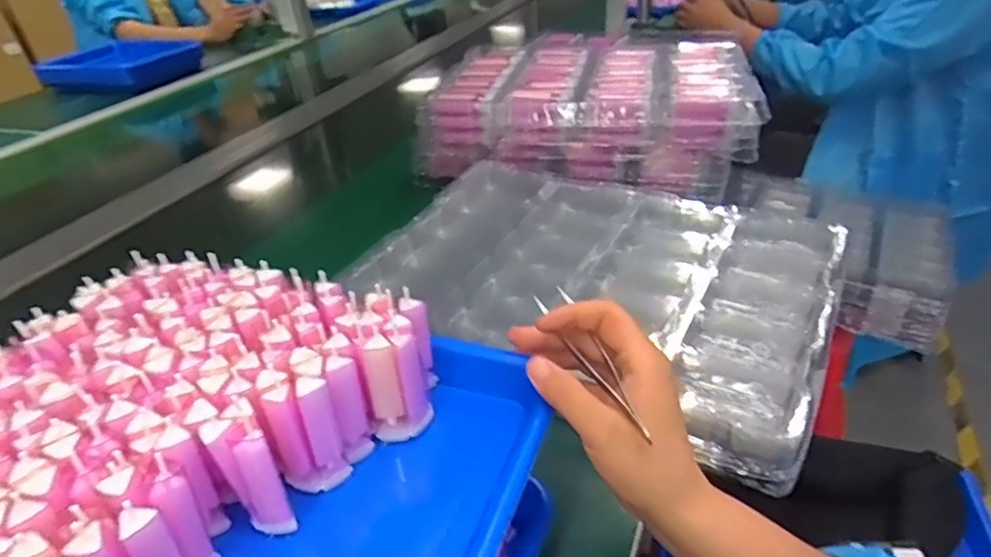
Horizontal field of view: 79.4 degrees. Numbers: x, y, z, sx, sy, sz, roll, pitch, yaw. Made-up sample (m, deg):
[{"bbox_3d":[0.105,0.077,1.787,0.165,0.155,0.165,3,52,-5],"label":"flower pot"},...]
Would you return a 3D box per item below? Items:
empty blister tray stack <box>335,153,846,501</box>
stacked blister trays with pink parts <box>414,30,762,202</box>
[{"bbox_3d":[0.098,-0.011,0.571,0.421,0.046,0.312,19,41,32],"label":"empty blister tray stack"},{"bbox_3d":[0.135,-0.238,0.822,0.397,0.109,0.283,7,36,17],"label":"stacked blister trays with pink parts"}]

